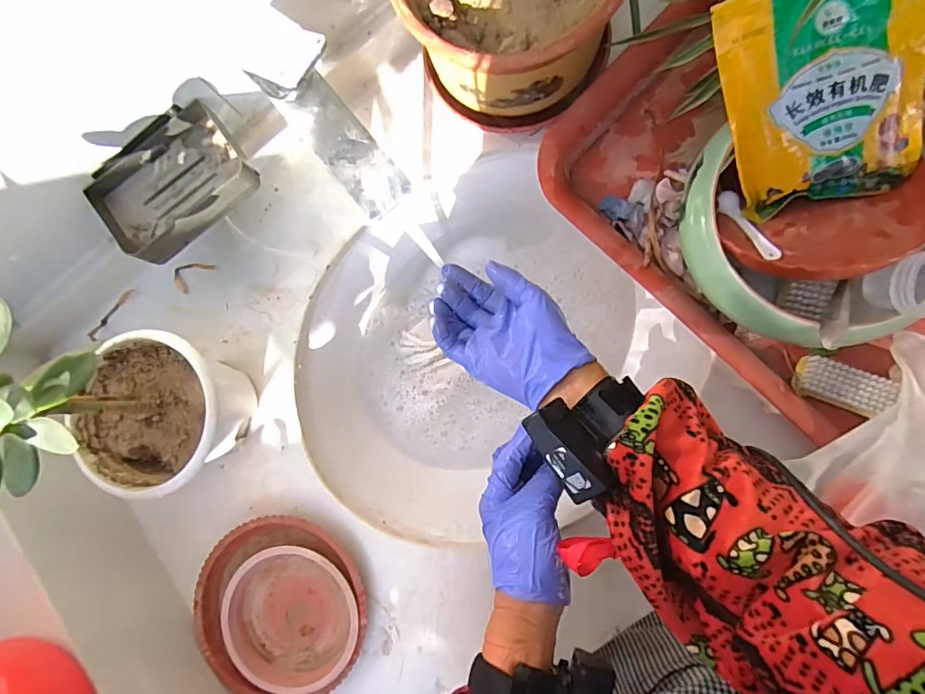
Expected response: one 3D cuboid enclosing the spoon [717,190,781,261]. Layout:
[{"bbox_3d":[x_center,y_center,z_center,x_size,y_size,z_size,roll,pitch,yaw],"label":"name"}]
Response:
[{"bbox_3d":[0.226,-0.095,0.375,0.013,0.011,0.073,-20,57,5],"label":"spoon"}]

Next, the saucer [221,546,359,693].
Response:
[{"bbox_3d":[-0.166,0.261,0.459,0.132,0.016,0.123,-1,85,7],"label":"saucer"}]

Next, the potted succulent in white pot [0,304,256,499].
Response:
[{"bbox_3d":[-0.273,0.055,0.384,0.122,0.242,0.129,-1,85,7],"label":"potted succulent in white pot"}]

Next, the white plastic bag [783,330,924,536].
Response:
[{"bbox_3d":[0.363,0.088,0.380,0.134,0.050,0.157,42,91,8],"label":"white plastic bag"}]

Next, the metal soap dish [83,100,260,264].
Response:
[{"bbox_3d":[-0.263,-0.146,0.430,0.133,0.033,0.094,-34,82,3],"label":"metal soap dish"}]

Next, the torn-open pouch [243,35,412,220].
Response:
[{"bbox_3d":[-0.097,-0.161,0.372,0.055,0.027,0.144,-32,82,3],"label":"torn-open pouch"}]

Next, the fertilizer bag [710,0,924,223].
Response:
[{"bbox_3d":[0.253,-0.175,0.333,0.122,0.022,0.151,-10,115,20],"label":"fertilizer bag"}]

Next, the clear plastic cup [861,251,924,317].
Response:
[{"bbox_3d":[0.312,-0.041,0.323,0.046,0.033,0.042,-1,85,7],"label":"clear plastic cup"}]

